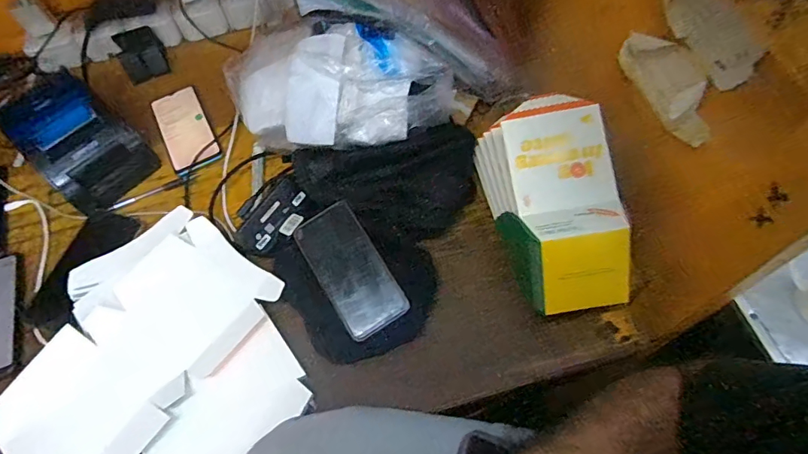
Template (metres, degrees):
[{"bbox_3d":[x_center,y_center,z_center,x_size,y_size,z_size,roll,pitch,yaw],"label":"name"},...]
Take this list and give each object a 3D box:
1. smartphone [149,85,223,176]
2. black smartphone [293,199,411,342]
[{"bbox_3d":[-0.340,-0.154,0.737,0.073,0.014,0.167,-27,63,-12],"label":"smartphone"},{"bbox_3d":[-0.065,0.051,0.573,0.078,0.005,0.159,-32,78,-1],"label":"black smartphone"}]

